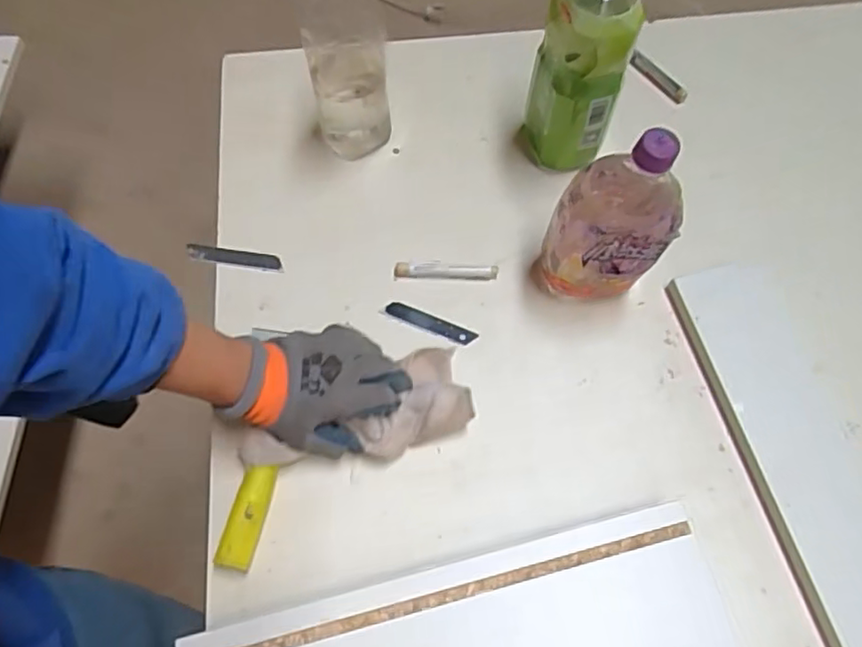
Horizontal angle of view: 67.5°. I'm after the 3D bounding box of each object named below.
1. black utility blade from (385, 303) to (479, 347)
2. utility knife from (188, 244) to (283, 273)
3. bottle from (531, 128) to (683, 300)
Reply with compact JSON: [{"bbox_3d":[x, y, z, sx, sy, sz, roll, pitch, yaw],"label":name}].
[{"bbox_3d":[-0.001,0.000,0.621,0.090,0.004,0.017,23,68,11],"label":"black utility blade"},{"bbox_3d":[-0.198,-0.066,0.652,0.099,0.007,0.019,8,78,4],"label":"utility knife"},{"bbox_3d":[0.155,-0.087,0.551,0.102,0.189,0.076,25,69,12],"label":"bottle"}]

